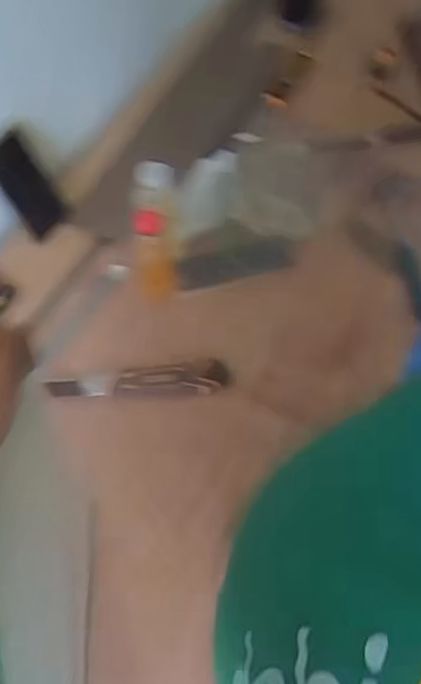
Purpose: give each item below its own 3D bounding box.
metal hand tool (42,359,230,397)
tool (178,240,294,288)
[{"bbox_3d":[-0.096,0.056,0.822,0.235,0.024,0.043,-5,67,-5],"label":"metal hand tool"},{"bbox_3d":[0.035,-0.117,0.902,0.189,0.016,0.054,-14,68,-20],"label":"tool"}]

